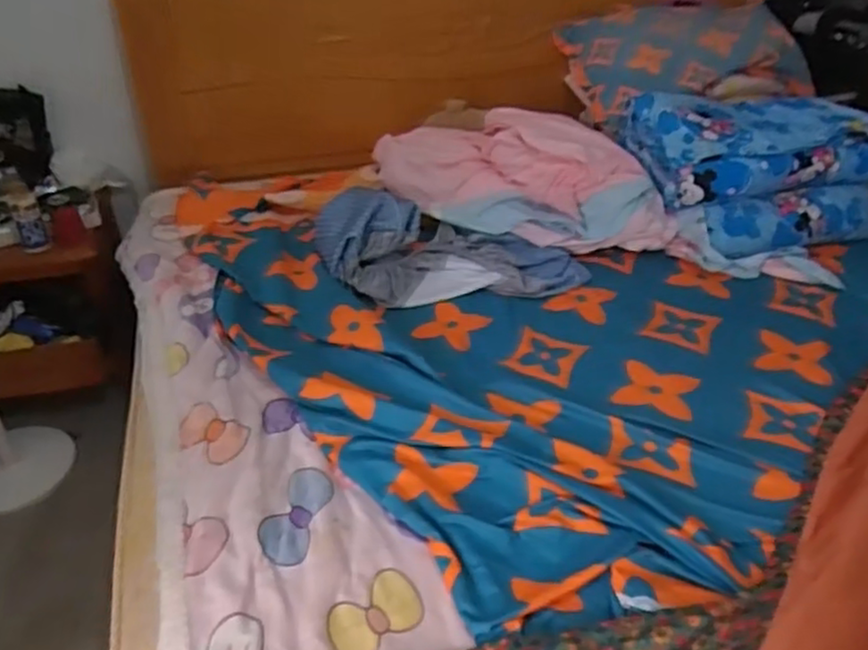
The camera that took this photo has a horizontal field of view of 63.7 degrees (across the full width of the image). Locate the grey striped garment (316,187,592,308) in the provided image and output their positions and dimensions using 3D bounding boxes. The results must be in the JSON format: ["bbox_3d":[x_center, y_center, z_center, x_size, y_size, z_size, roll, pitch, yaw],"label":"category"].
[{"bbox_3d":[0.037,-0.206,1.568,0.589,0.148,0.319,-4,40,-7],"label":"grey striped garment"}]

